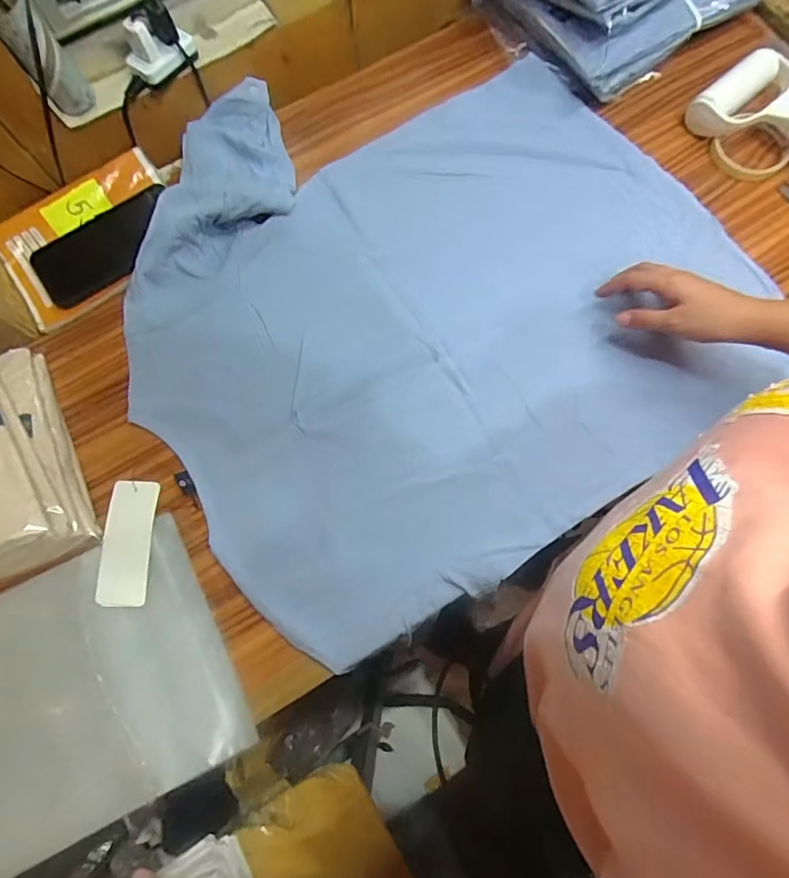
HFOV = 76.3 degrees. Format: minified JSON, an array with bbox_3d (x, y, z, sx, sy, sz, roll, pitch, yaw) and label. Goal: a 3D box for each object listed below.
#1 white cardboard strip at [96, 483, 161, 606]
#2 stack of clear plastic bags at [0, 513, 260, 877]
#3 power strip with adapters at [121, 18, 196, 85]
[{"bbox_3d":[-0.262,0.101,0.494,0.046,0.004,0.119,0,75,1],"label":"white cardboard strip"},{"bbox_3d":[-0.339,0.252,0.447,0.381,0.014,0.221,-26,76,-5],"label":"stack of clear plastic bags"},{"bbox_3d":[-0.247,-0.412,0.525,0.068,0.039,0.031,-23,76,-5],"label":"power strip with adapters"}]

